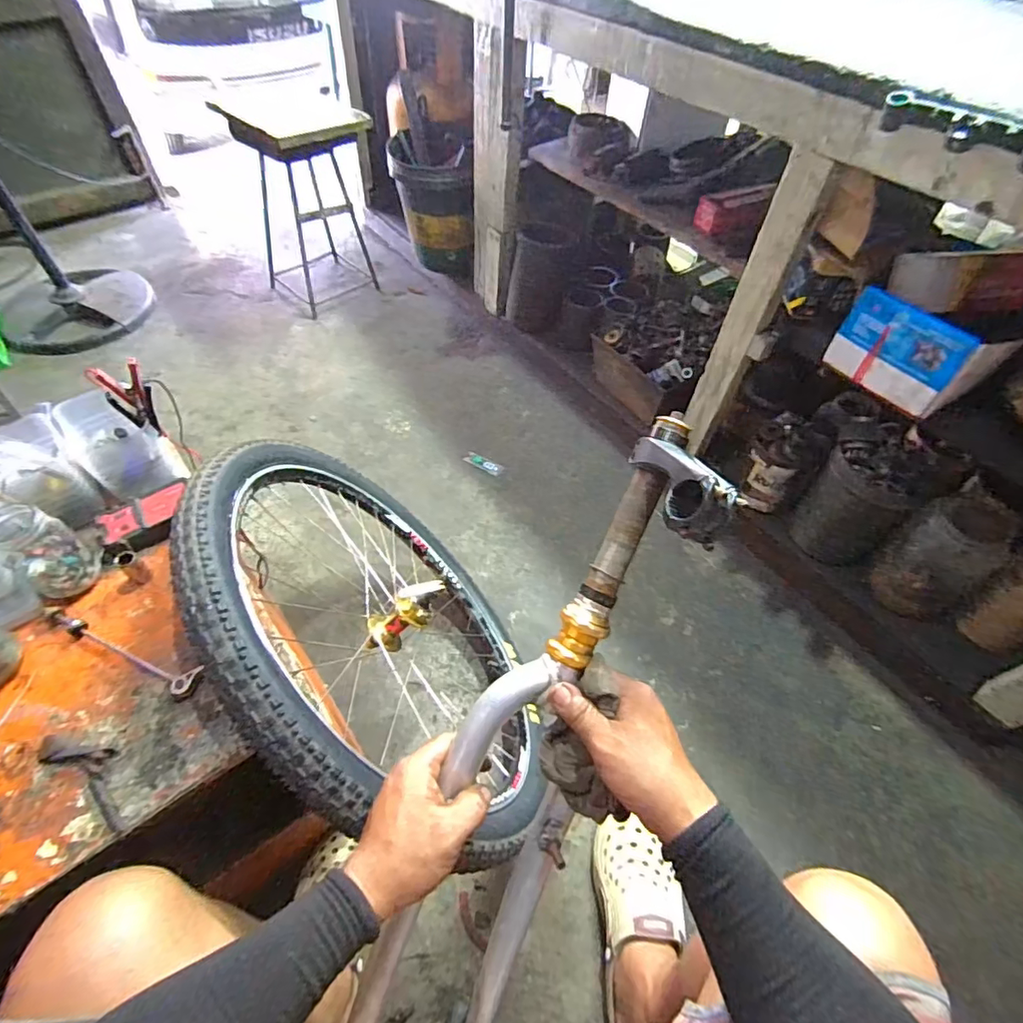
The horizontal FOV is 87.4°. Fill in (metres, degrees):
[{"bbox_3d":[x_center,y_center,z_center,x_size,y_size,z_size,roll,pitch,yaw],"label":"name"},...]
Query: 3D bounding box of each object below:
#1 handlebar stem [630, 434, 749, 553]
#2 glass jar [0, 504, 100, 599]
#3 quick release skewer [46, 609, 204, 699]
[{"bbox_3d":[0.134,-0.021,0.430,0.046,0.052,0.104,19,21,-35],"label":"handlebar stem"},{"bbox_3d":[-0.492,0.039,0.563,0.062,0.094,0.065,37,60,22],"label":"glass jar"},{"bbox_3d":[-0.401,0.144,0.551,0.188,0.023,0.031,19,55,11],"label":"quick release skewer"}]

